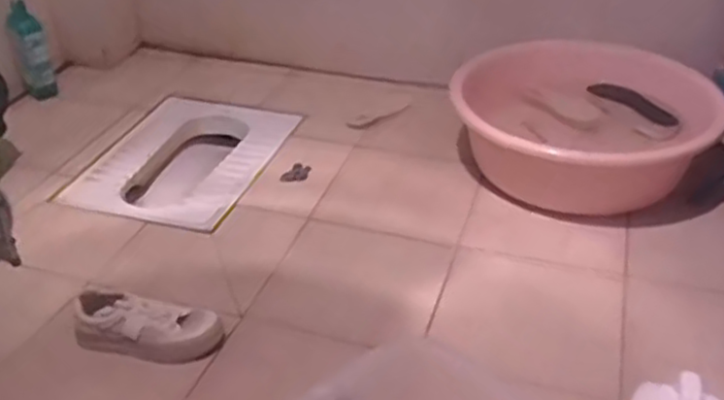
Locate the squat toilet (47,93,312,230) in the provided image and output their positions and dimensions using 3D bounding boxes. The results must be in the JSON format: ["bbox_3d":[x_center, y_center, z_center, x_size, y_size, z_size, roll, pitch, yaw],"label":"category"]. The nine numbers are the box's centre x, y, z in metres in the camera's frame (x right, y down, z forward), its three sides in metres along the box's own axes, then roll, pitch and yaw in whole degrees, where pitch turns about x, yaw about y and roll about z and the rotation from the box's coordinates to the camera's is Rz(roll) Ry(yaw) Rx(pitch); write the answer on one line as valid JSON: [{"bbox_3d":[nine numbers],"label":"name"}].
[{"bbox_3d":[-0.393,-0.077,1.677,0.401,0.118,0.474,10,37,16],"label":"squat toilet"}]

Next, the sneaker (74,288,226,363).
[{"bbox_3d":[-0.331,0.193,1.135,0.222,0.076,0.086,6,36,10],"label":"sneaker"}]

